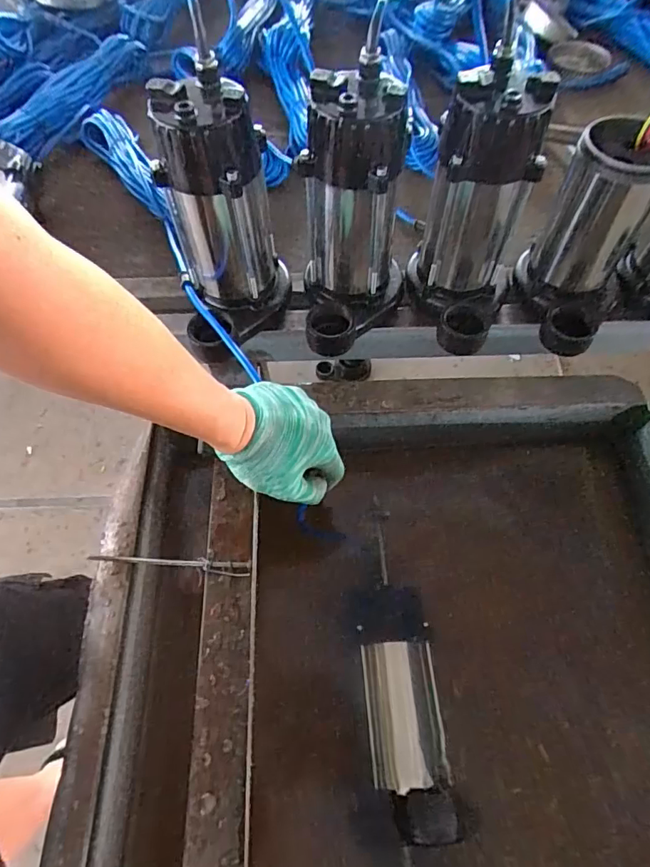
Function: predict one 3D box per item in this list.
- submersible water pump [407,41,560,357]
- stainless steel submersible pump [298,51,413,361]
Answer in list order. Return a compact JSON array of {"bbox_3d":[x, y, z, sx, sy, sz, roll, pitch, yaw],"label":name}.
[{"bbox_3d":[0.148,-0.210,0.511,0.102,0.240,0.145,14,62,8],"label":"submersible water pump"},{"bbox_3d":[0.034,-0.209,0.508,0.116,0.236,0.138,-3,61,-2],"label":"stainless steel submersible pump"}]

